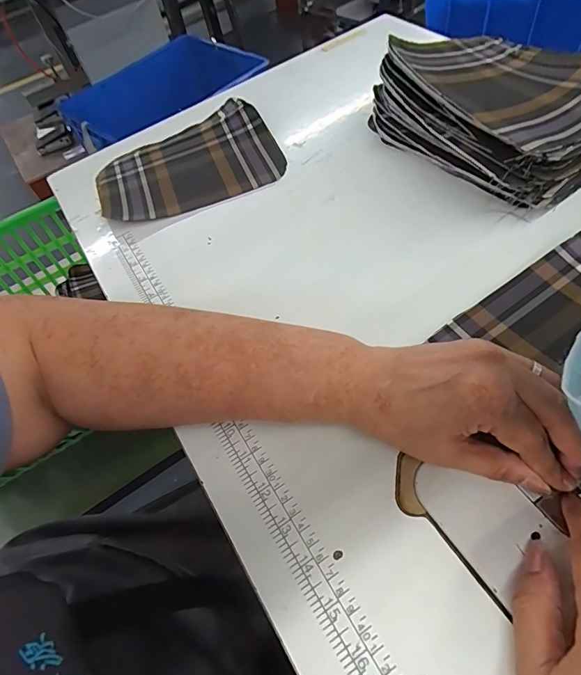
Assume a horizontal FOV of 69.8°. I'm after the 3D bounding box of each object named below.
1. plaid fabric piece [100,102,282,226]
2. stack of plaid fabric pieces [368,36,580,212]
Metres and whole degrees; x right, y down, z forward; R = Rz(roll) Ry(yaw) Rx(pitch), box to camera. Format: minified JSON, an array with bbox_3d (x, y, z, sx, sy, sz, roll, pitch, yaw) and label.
[{"bbox_3d":[-0.117,-0.196,0.468,0.202,0.018,0.139,-20,57,-4],"label":"plaid fabric piece"},{"bbox_3d":[0.193,-0.213,0.386,0.158,0.080,0.202,-31,56,-10],"label":"stack of plaid fabric pieces"}]

